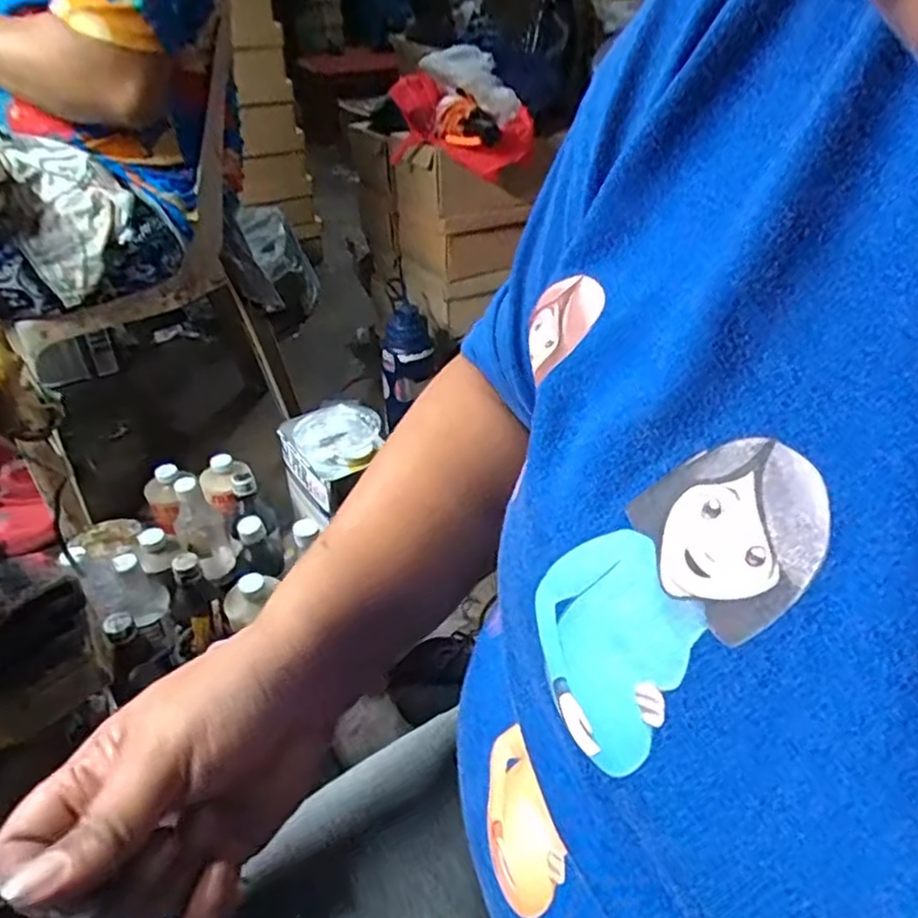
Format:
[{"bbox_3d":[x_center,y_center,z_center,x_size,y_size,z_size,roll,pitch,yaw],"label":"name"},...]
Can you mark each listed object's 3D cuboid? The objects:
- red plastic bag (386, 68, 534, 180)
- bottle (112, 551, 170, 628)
[{"bbox_3d":[-0.002,-0.504,1.025,0.219,0.118,0.121,5,37,6],"label":"red plastic bag"},{"bbox_3d":[-0.378,0.150,0.802,0.052,0.083,0.044,-27,45,-32],"label":"bottle"}]

